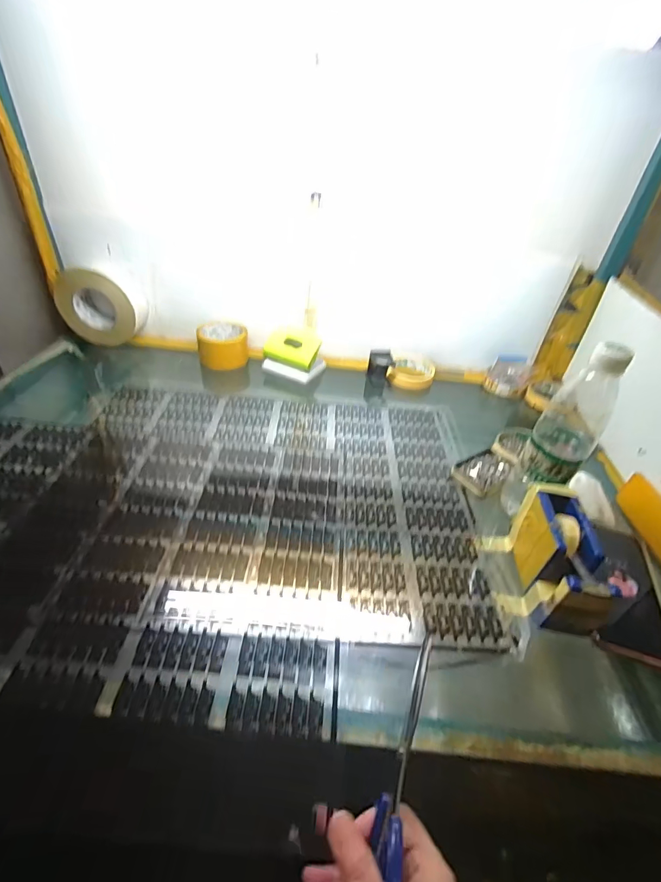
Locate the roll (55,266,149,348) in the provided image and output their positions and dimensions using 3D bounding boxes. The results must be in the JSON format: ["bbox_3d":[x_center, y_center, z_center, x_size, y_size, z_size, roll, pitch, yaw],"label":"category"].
[{"bbox_3d":[-0.416,-0.243,0.730,0.137,0.123,0.052,1,38,-7],"label":"roll"}]

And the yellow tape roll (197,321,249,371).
[{"bbox_3d":[-0.200,-0.178,0.750,0.088,0.058,0.077,-2,39,-10],"label":"yellow tape roll"}]

